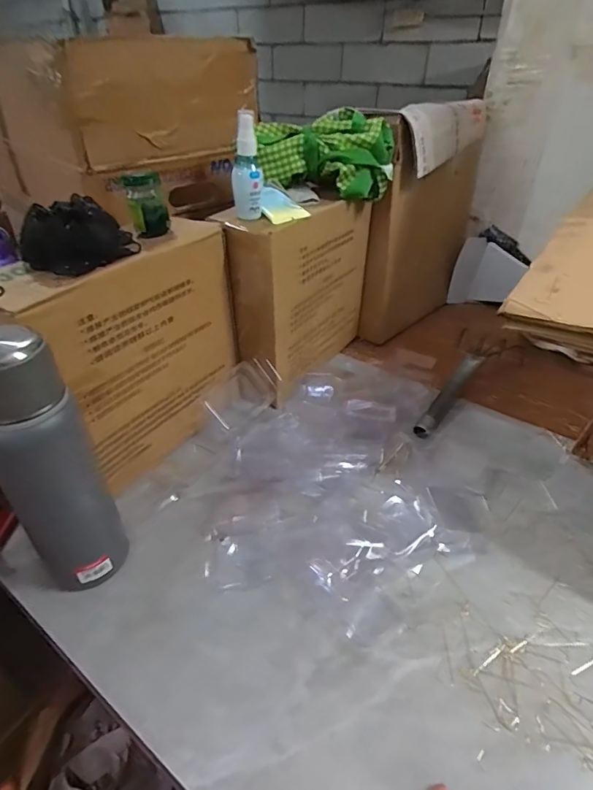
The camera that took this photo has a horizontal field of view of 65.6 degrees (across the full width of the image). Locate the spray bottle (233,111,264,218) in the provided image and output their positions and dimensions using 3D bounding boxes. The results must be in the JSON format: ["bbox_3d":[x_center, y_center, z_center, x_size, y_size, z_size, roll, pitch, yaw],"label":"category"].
[{"bbox_3d":[-0.060,-0.275,0.561,0.034,0.117,0.032,1,37,1],"label":"spray bottle"}]

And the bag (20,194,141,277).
[{"bbox_3d":[-0.226,-0.164,0.472,0.086,0.058,0.084,22,42,26],"label":"bag"}]

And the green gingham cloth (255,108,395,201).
[{"bbox_3d":[0.039,-0.346,0.669,0.200,0.092,0.097,-1,37,-1],"label":"green gingham cloth"}]

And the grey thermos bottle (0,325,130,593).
[{"bbox_3d":[-0.220,0.073,0.418,0.079,0.272,0.066,-25,45,-31],"label":"grey thermos bottle"}]

